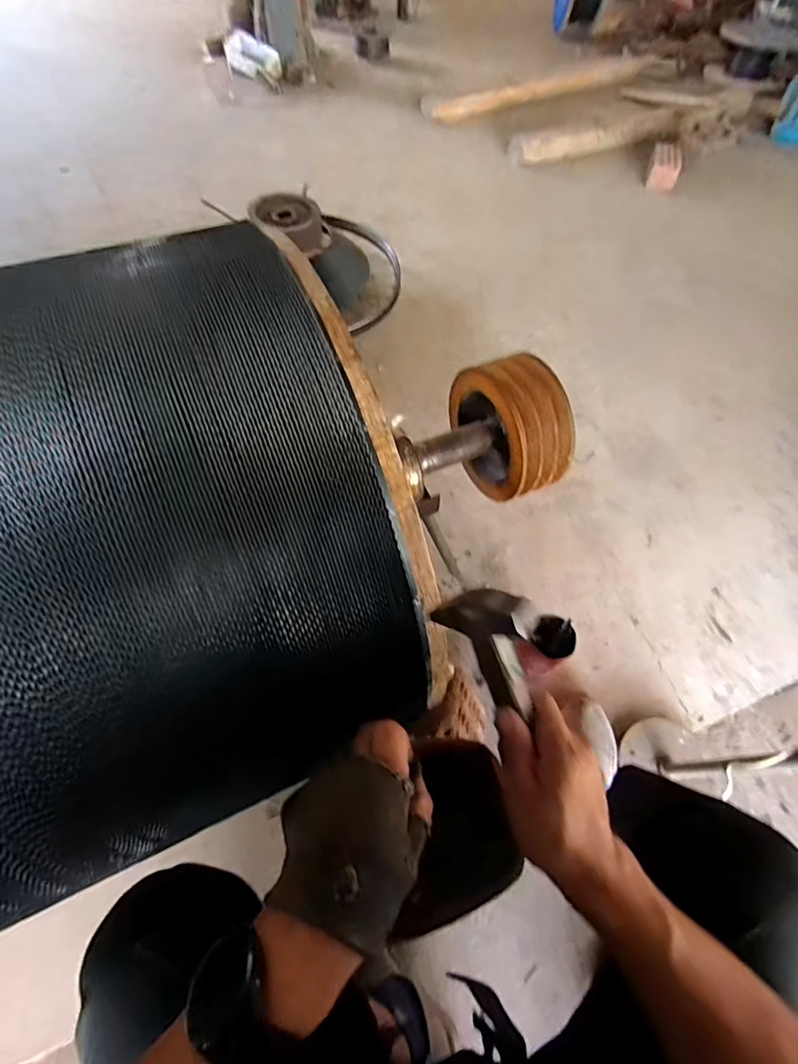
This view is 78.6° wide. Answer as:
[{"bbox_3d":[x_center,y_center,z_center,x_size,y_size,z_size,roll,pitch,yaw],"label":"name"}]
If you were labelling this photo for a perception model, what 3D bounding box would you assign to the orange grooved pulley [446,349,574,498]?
[{"bbox_3d":[0.161,-0.154,0.707,0.095,0.168,0.190,-17,62,-13],"label":"orange grooved pulley"}]

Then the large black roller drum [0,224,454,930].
[{"bbox_3d":[-0.428,0.108,0.398,0.876,0.396,0.424,-22,64,-14],"label":"large black roller drum"}]

